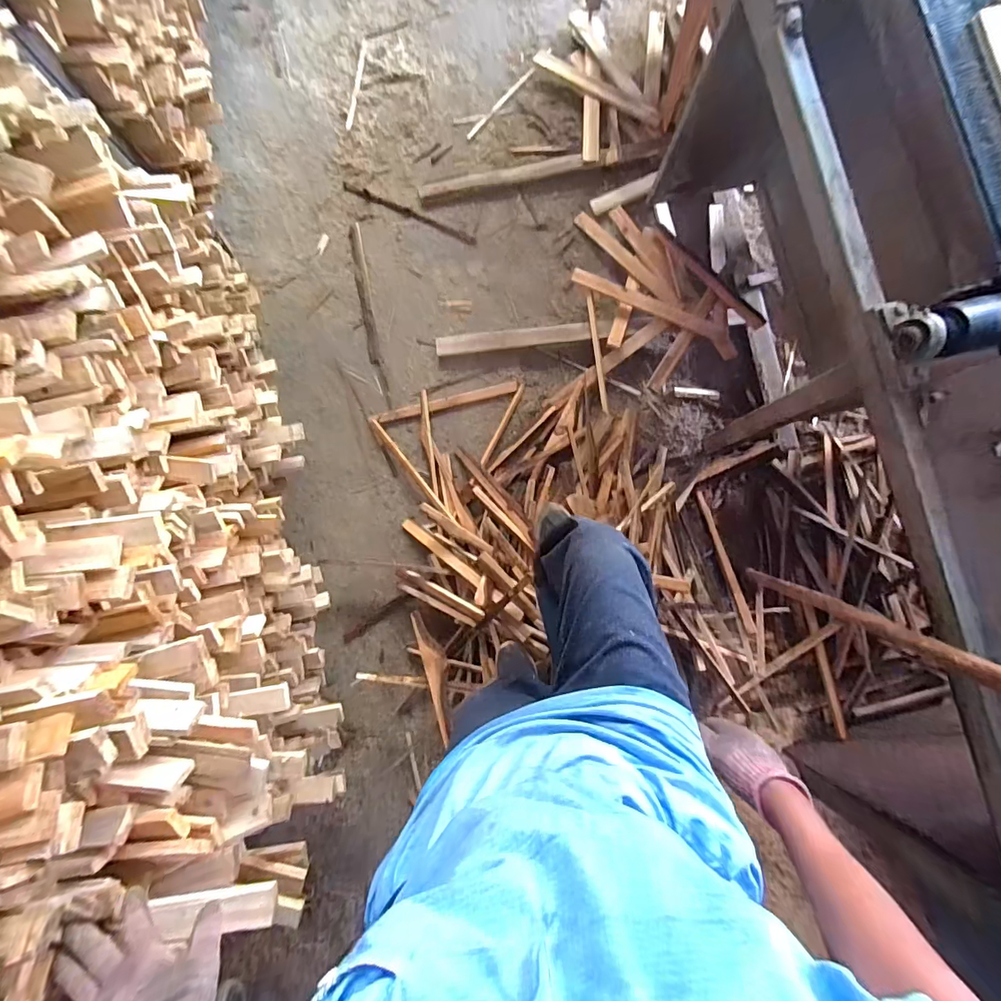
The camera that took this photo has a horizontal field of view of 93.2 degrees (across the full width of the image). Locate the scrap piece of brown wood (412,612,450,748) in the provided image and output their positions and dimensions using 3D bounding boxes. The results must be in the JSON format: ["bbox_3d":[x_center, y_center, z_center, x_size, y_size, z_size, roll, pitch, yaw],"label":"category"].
[{"bbox_3d":[-0.173,0.482,1.302,0.060,0.027,0.354,-15,84,-2],"label":"scrap piece of brown wood"}]

